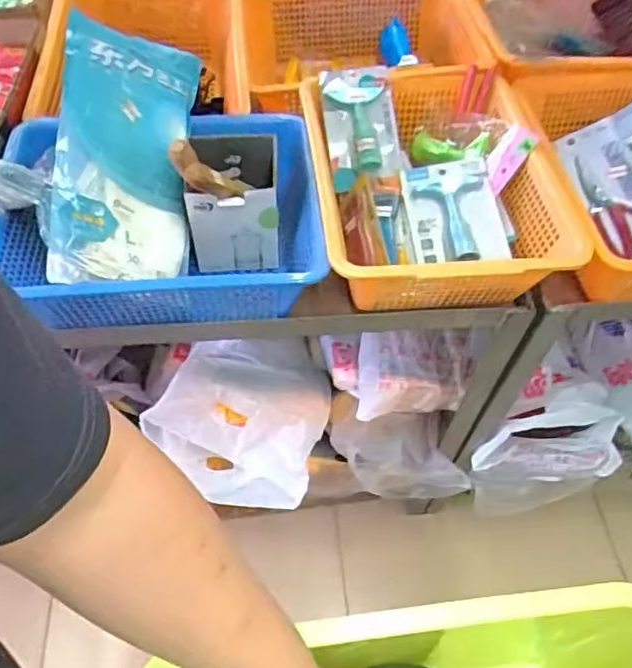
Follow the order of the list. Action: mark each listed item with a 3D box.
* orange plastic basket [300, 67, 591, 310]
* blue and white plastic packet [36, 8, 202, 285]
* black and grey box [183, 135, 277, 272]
[{"bbox_3d":[0.143,-0.191,0.755,0.272,0.114,0.379,-4,55,-5],"label":"orange plastic basket"},{"bbox_3d":[-0.227,-0.204,0.677,0.147,0.082,0.334,1,72,-1],"label":"blue and white plastic packet"},{"bbox_3d":[-0.100,-0.161,0.730,0.099,0.134,0.125,0,55,-3],"label":"black and grey box"}]

